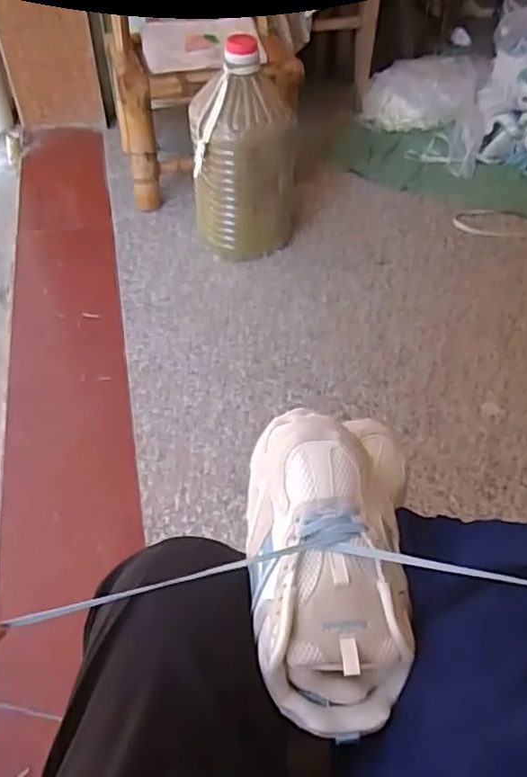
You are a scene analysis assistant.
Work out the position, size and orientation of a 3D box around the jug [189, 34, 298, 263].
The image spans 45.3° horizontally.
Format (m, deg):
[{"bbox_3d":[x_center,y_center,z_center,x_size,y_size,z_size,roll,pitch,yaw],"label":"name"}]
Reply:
[{"bbox_3d":[-0.043,-0.447,1.237,0.174,0.386,0.157,-29,58,-22],"label":"jug"}]

